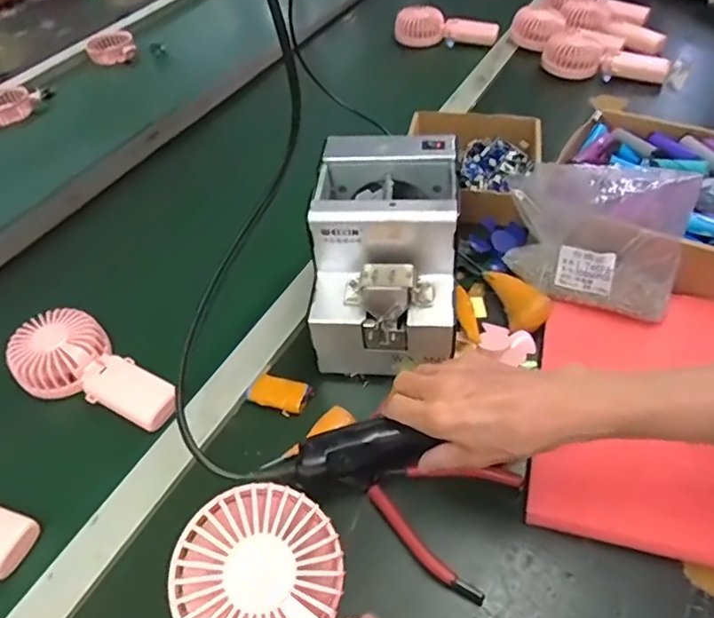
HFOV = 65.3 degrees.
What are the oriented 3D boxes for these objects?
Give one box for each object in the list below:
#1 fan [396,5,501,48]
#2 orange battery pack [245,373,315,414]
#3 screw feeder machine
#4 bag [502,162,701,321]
[{"bbox_3d":[0.156,-0.497,0.987,0.180,0.053,0.044,7,48,14],"label":"fan"},{"bbox_3d":[-0.071,0.080,0.516,0.055,0.020,0.029,12,49,18],"label":"orange battery pack"},{"bbox_3d":[0.026,-0.053,0.519,0.122,0.139,0.171,0,47,7],"label":"screw feeder machine"},{"bbox_3d":[0.231,-0.087,0.535,0.164,0.118,0.120,15,50,20],"label":"bag"}]

